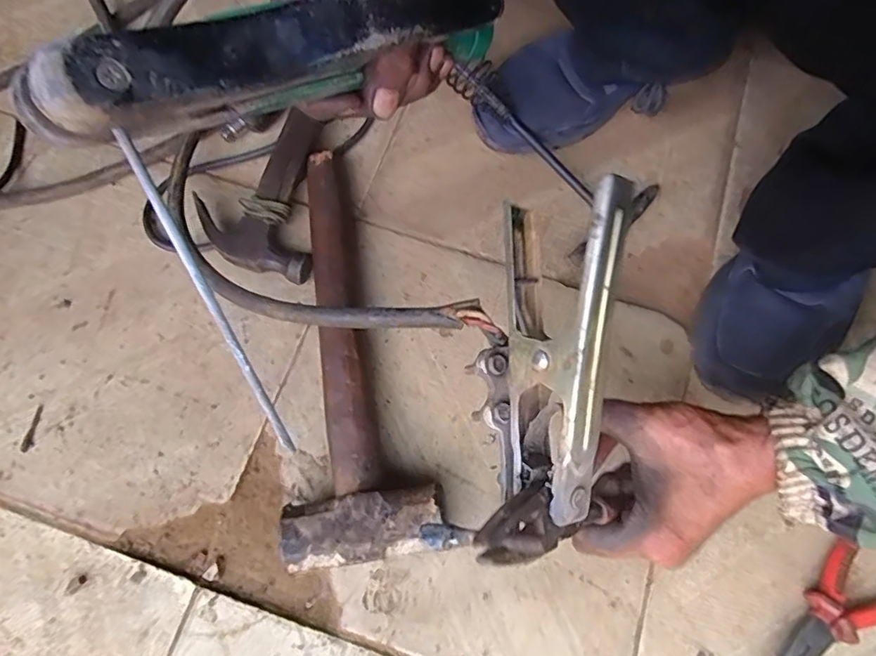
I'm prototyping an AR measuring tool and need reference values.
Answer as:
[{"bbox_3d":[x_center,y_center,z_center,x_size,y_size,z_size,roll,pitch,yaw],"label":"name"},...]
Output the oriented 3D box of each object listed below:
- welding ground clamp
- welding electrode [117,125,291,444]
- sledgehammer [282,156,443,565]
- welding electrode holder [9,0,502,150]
[{"bbox_3d":[0.054,0.019,0.282,0.060,0.071,0.179,12,87,5],"label":"welding ground clamp"},{"bbox_3d":[-0.089,-0.008,0.220,0.004,0.004,0.141,-24,112,-8],"label":"welding electrode"},{"bbox_3d":[-0.051,0.006,0.422,0.108,0.045,0.322,-1,71,-1],"label":"sledgehammer"},{"bbox_3d":[-0.050,-0.114,0.220,0.203,0.035,0.027,-32,72,-28],"label":"welding electrode holder"}]

